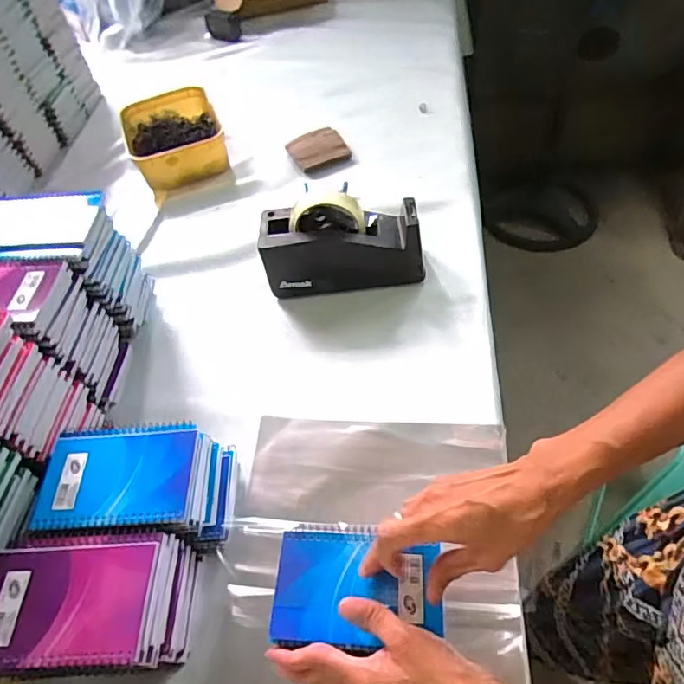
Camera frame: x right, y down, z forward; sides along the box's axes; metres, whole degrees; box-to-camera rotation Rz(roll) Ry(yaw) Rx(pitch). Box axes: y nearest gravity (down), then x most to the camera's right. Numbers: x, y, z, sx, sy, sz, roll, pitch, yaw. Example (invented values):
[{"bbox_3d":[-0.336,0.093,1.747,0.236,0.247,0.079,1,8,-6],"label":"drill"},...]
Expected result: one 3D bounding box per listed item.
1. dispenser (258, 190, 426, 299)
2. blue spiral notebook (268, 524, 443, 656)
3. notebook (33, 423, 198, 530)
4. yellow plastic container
[{"bbox_3d":[-0.001,-0.127,0.660,0.199,0.127,0.070,-5,52,3],"label":"dispenser"},{"bbox_3d":[0.011,0.188,0.408,0.126,0.010,0.089,-1,50,6],"label":"blue spiral notebook"},{"bbox_3d":[-0.198,0.115,0.450,0.136,0.009,0.089,-5,49,3],"label":"notebook"},{"bbox_3d":[-0.295,-0.353,0.907,0.157,0.072,0.205,-19,53,-7],"label":"yellow plastic container"}]

